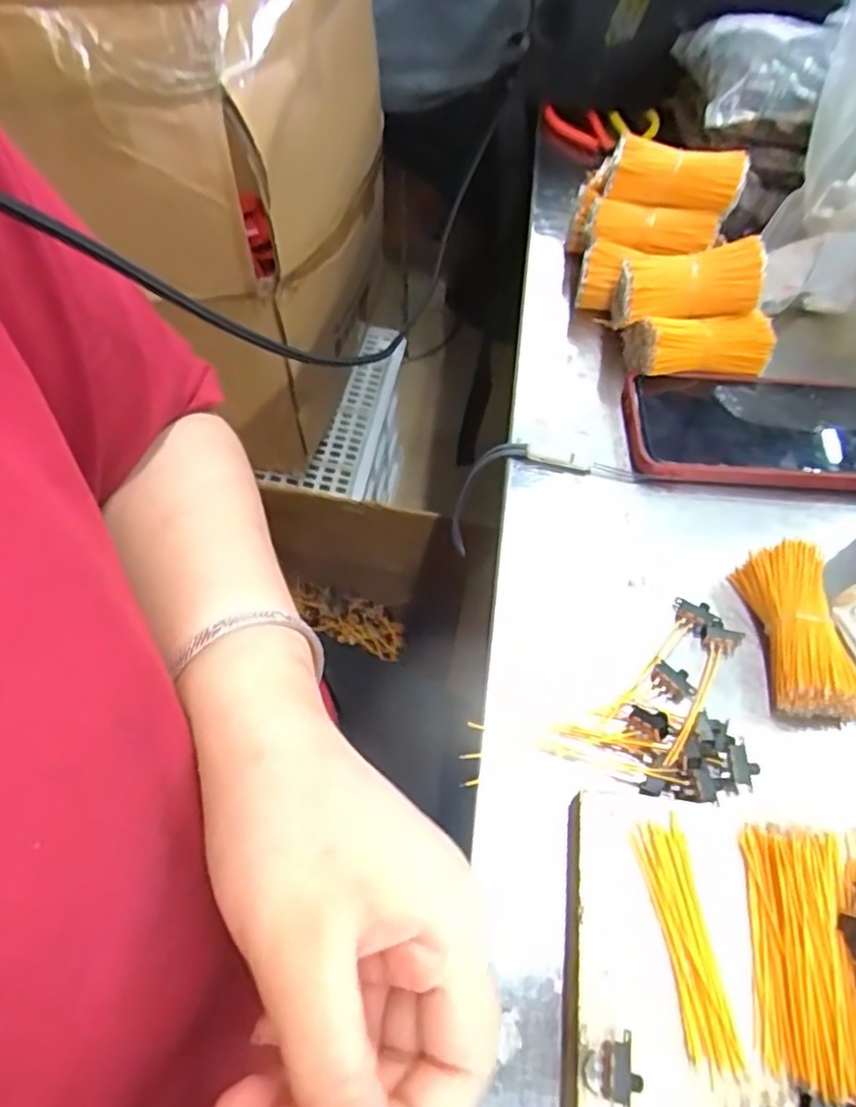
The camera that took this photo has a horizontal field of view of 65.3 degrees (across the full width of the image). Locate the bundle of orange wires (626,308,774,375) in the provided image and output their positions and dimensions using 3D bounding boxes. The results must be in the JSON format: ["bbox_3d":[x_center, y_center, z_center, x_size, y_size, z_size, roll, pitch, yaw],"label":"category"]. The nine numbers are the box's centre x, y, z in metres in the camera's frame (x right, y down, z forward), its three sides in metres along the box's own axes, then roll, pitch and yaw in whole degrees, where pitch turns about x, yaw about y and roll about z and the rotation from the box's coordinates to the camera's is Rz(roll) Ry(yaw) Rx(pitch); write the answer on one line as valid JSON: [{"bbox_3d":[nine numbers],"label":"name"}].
[{"bbox_3d":[0.168,-0.130,0.414,0.084,0.026,0.036,2,58,-2],"label":"bundle of orange wires"}]

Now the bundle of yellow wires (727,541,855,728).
[{"bbox_3d":[0.174,0.037,0.313,0.034,0.030,0.080,0,58,-4],"label":"bundle of yellow wires"}]

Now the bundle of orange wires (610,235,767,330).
[{"bbox_3d":[0.160,-0.165,0.414,0.087,0.031,0.036,-8,58,9],"label":"bundle of orange wires"}]

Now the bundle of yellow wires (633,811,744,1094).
[{"bbox_3d":[0.093,0.138,0.239,0.020,0.004,0.077,-4,58,-6],"label":"bundle of yellow wires"}]

